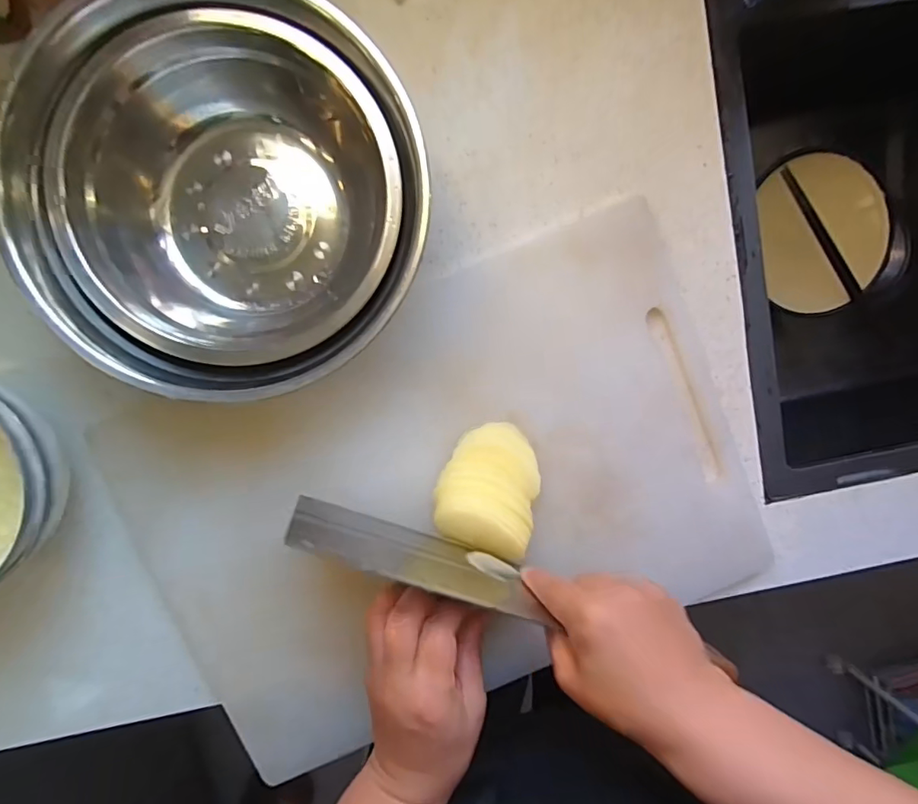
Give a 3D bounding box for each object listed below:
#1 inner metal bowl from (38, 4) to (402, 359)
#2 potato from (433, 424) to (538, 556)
[{"bbox_3d":[-0.146,-0.134,0.351,0.204,0.058,0.208,0,96,-4],"label":"inner metal bowl"},{"bbox_3d":[0.023,0.061,0.389,0.072,0.042,0.085,20,95,-6],"label":"potato"}]

